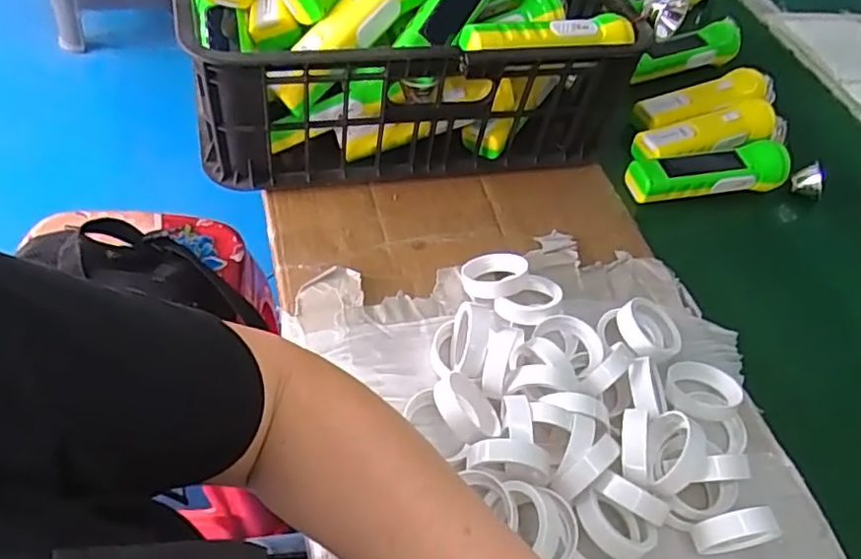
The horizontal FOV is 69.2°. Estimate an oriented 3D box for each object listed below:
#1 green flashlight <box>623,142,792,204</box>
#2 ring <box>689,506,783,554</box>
[{"bbox_3d":[0.270,-0.106,0.611,0.150,0.033,0.045,-5,55,-7],"label":"green flashlight"},{"bbox_3d":[0.193,0.161,0.396,0.056,0.055,0.014,-4,55,-7],"label":"ring"}]

